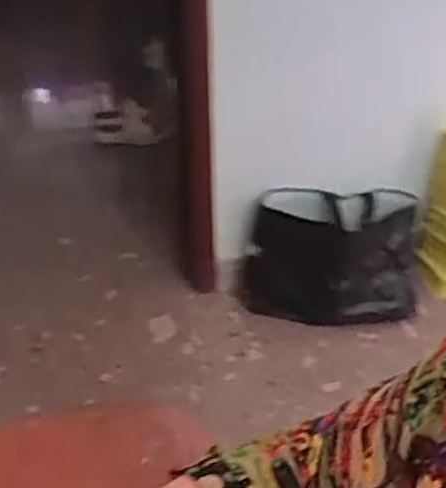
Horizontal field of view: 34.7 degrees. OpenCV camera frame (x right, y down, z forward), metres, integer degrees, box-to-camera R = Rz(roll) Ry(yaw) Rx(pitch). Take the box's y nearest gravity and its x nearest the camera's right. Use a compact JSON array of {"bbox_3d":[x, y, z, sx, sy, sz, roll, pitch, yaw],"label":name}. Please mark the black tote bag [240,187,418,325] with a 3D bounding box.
[{"bbox_3d":[0.237,0.027,1.545,0.369,0.253,0.169,1,37,-5],"label":"black tote bag"}]

